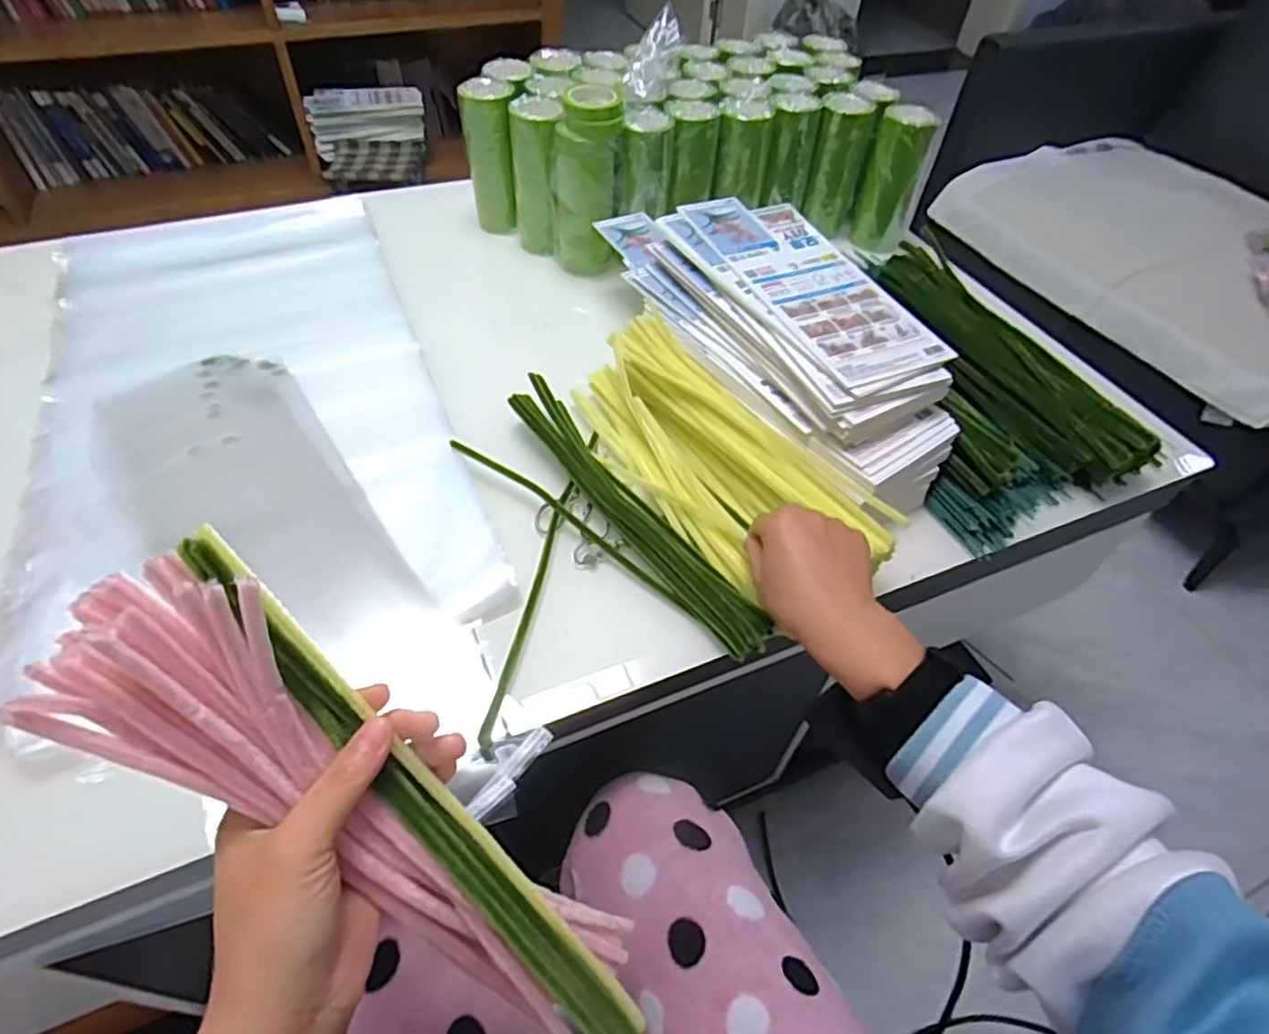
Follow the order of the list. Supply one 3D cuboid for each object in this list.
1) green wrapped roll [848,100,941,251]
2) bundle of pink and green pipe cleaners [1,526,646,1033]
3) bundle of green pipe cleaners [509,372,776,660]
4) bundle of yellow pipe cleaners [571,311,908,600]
[{"bbox_3d":[0.303,-0.398,0.815,0.061,0.143,0.056,2,51,-2],"label":"green wrapped roll"},{"bbox_3d":[-0.093,0.137,0.282,0.041,0.291,0.071,-11,33,47],"label":"bundle of pink and green pipe cleaners"},{"bbox_3d":[-0.003,-0.012,0.533,0.042,0.028,0.289,-29,58,-24],"label":"bundle of green pipe cleaners"},{"bbox_3d":[0.064,-0.051,0.558,0.119,0.063,0.297,-32,57,-26],"label":"bundle of yellow pipe cleaners"}]

